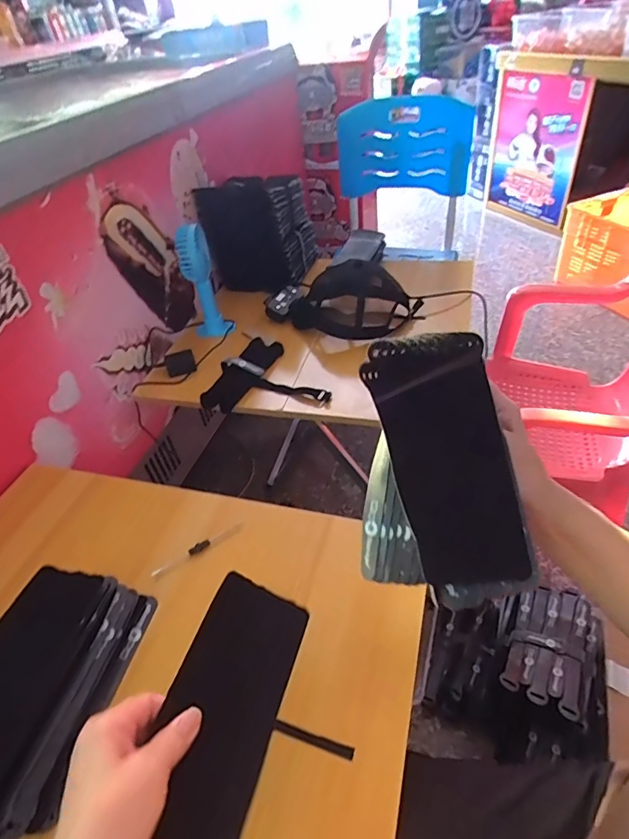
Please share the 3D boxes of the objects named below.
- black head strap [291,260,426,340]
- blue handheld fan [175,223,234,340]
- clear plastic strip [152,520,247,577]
[{"bbox_3d":[0.081,-0.243,0.946,0.259,0.122,0.166,6,44,15],"label":"black head strap"},{"bbox_3d":[-0.220,-0.268,0.924,0.075,0.217,0.068,-17,43,-10],"label":"blue handheld fan"},{"bbox_3d":[-0.137,0.152,0.553,0.115,0.011,0.015,-24,45,-17],"label":"clear plastic strip"}]

